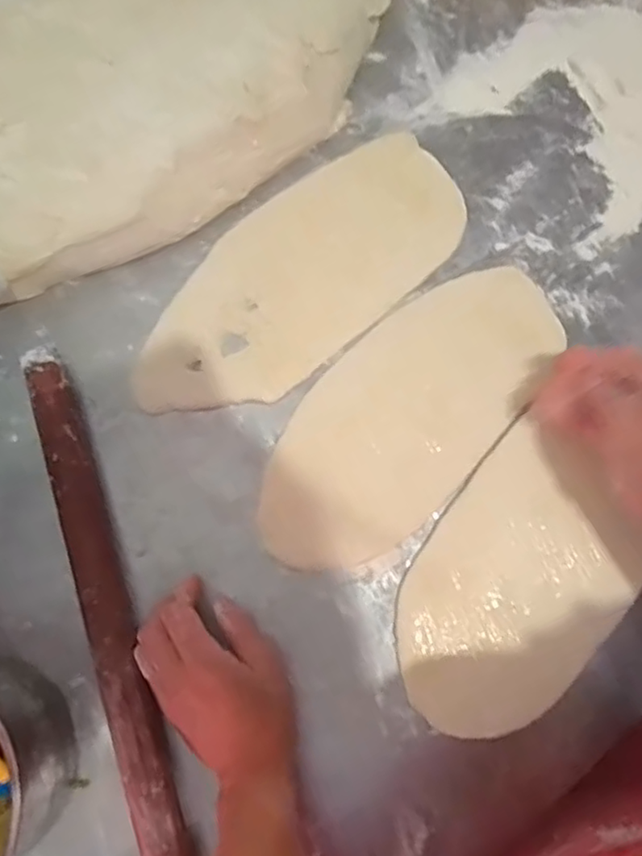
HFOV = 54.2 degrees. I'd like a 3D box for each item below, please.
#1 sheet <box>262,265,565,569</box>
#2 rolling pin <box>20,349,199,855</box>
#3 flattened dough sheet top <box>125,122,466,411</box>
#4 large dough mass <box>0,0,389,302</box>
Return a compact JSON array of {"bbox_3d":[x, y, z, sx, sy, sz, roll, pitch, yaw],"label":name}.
[{"bbox_3d":[0.067,-0.015,0.485,0.128,0.009,0.284,40,80,9],"label":"sheet"},{"bbox_3d":[-0.144,0.141,0.433,0.031,0.029,0.419,-18,76,-4],"label":"rolling pin"},{"bbox_3d":[-0.018,-0.122,0.505,0.302,0.014,0.131,-41,80,-9],"label":"flattened dough sheet top"},{"bbox_3d":[-0.137,-0.283,0.512,0.432,0.070,0.228,-39,80,-8],"label":"large dough mass"}]

